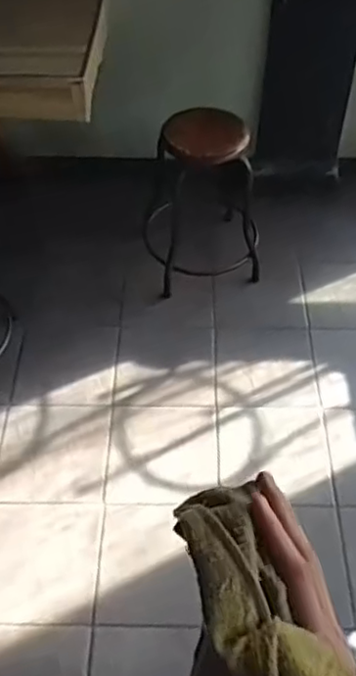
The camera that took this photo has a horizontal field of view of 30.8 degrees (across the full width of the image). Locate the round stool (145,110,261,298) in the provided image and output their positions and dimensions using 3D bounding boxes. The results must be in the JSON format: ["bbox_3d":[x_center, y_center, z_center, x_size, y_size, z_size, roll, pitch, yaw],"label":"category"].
[{"bbox_3d":[0.067,-0.409,1.892,0.325,0.483,0.310,0,51,0],"label":"round stool"}]

